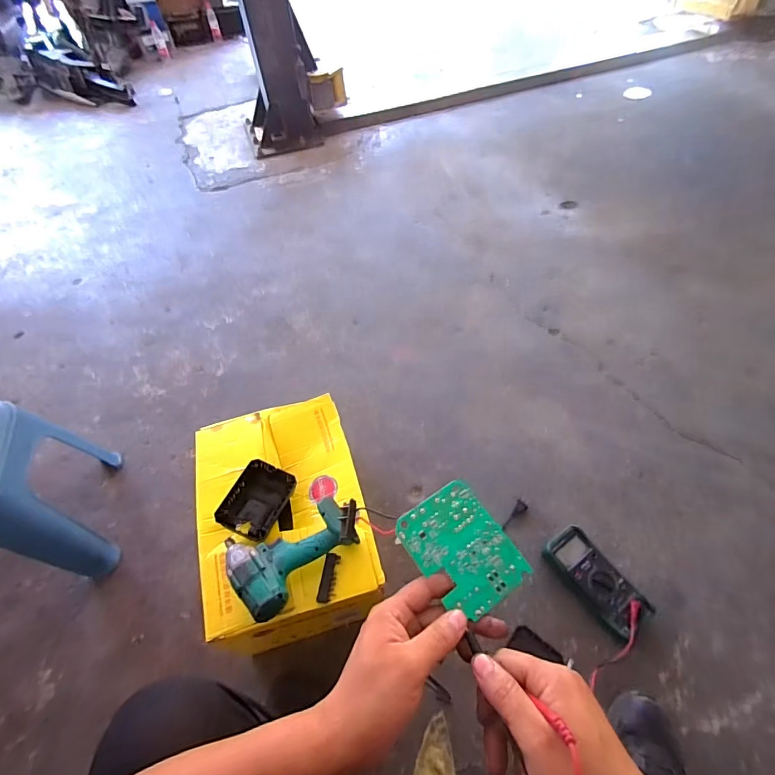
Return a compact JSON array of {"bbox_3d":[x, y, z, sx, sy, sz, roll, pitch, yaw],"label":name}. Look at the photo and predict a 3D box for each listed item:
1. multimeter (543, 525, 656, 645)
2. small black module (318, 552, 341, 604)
[{"bbox_3d":[0.397,0.369,0.797,0.093,0.060,0.194,-28,56,-16],"label":"multimeter"},{"bbox_3d":[-0.094,0.303,0.664,0.026,0.010,0.070,2,54,7],"label":"small black module"}]

